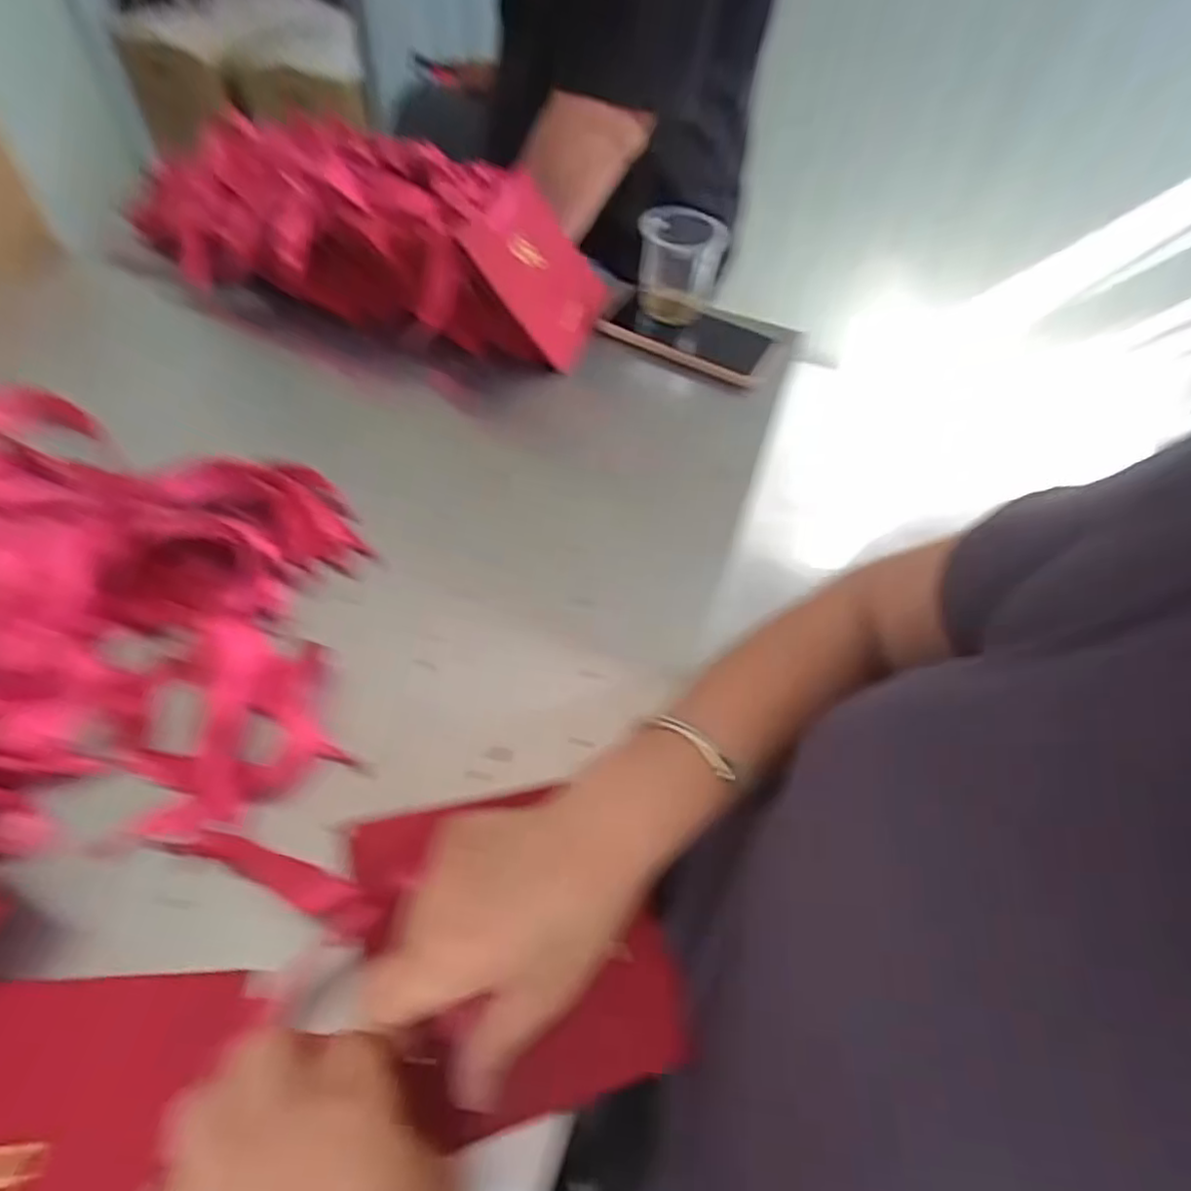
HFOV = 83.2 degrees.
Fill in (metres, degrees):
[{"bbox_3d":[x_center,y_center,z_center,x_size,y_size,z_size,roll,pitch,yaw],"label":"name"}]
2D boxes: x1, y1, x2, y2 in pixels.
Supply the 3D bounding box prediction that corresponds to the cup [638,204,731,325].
[{"bbox_3d":[0.080,-0.310,0.642,0.079,0.089,0.065,2,53,-2],"label":"cup"}]

